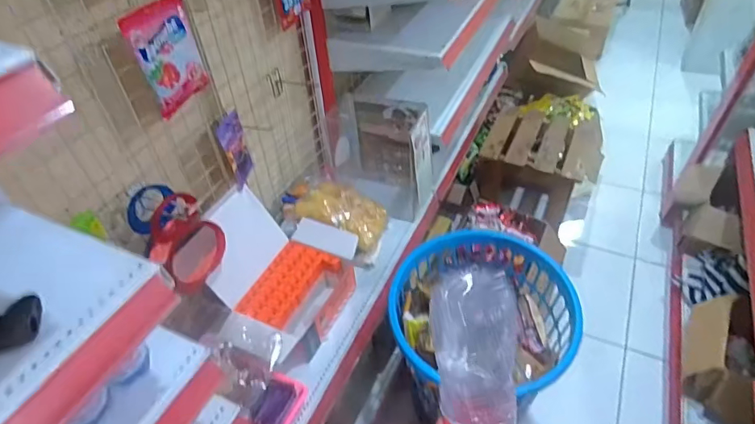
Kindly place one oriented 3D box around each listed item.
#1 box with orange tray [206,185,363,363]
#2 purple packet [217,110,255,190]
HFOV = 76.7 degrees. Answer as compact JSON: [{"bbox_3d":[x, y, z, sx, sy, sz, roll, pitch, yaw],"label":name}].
[{"bbox_3d":[-0.244,0.145,1.143,0.298,0.264,0.376,16,48,18],"label":"box with orange tray"},{"bbox_3d":[-0.337,-0.147,1.138,0.025,0.180,0.102,4,45,8],"label":"purple packet"}]

